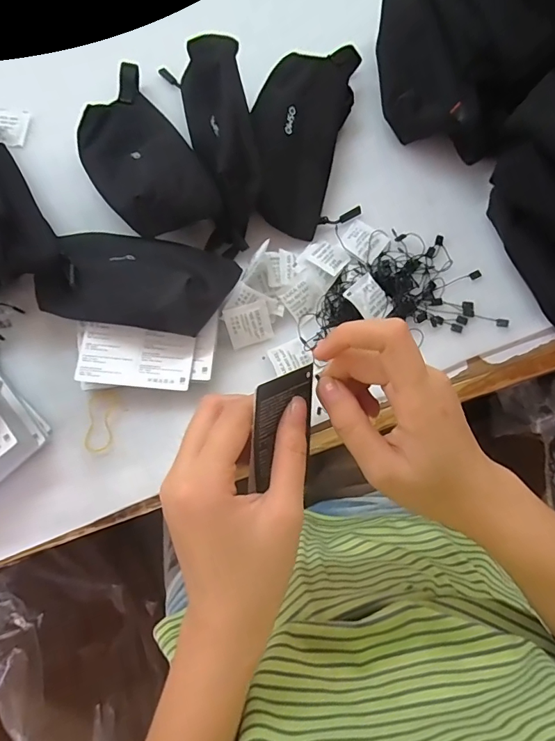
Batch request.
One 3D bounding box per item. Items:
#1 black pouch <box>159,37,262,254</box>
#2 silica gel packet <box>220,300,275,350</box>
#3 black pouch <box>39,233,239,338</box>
[{"bbox_3d":[-0.060,-0.235,0.428,0.071,0.068,0.225,-13,78,-2],"label":"black pouch"},{"bbox_3d":[-0.026,-0.043,0.416,0.041,0.004,0.040,-19,118,-6],"label":"silica gel packet"},{"bbox_3d":[-0.128,-0.083,0.392,0.179,0.039,0.093,9,78,3],"label":"black pouch"}]

